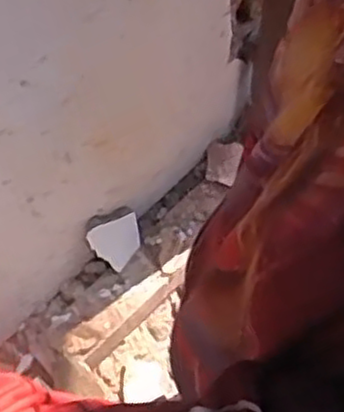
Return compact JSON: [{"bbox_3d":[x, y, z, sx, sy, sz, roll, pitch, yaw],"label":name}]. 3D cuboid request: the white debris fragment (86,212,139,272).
[{"bbox_3d":[-0.103,0.069,1.361,0.102,0.104,0.008,-26,34,-31],"label":"white debris fragment"}]

